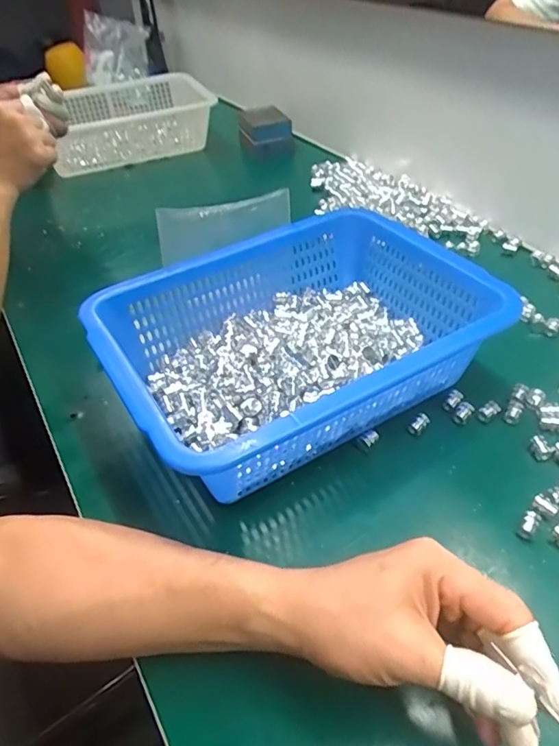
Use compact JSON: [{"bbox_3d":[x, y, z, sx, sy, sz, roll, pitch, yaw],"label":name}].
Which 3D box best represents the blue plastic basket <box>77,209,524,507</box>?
[{"bbox_3d":[0.019,-0.024,0.466,0.308,0.103,0.219,-27,46,-22],"label":"blue plastic basket"}]

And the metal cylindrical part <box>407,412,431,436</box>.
[{"bbox_3d":[0.116,0.043,0.453,0.011,0.007,0.023,29,52,33],"label":"metal cylindrical part"}]

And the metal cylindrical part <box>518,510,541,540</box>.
[{"bbox_3d":[0.173,0.105,0.379,0.010,0.009,0.018,28,51,32],"label":"metal cylindrical part"}]

